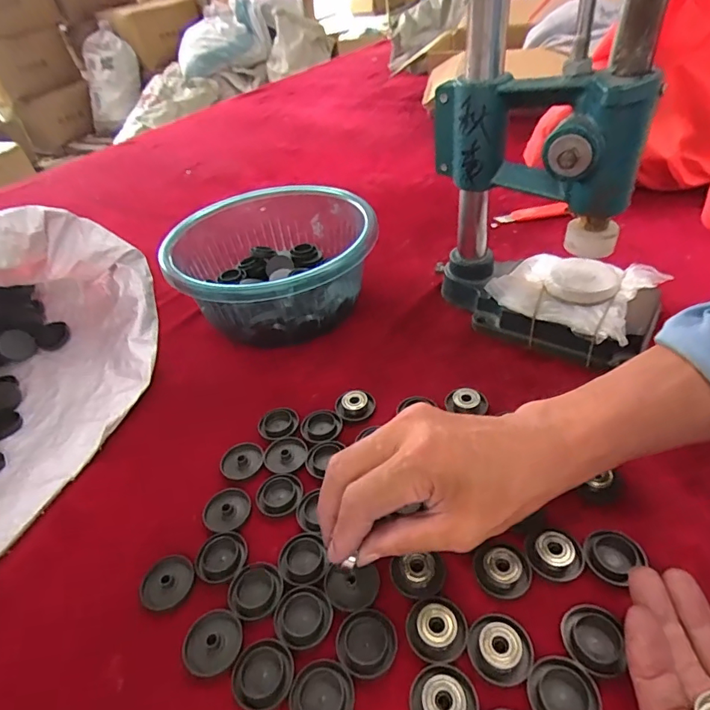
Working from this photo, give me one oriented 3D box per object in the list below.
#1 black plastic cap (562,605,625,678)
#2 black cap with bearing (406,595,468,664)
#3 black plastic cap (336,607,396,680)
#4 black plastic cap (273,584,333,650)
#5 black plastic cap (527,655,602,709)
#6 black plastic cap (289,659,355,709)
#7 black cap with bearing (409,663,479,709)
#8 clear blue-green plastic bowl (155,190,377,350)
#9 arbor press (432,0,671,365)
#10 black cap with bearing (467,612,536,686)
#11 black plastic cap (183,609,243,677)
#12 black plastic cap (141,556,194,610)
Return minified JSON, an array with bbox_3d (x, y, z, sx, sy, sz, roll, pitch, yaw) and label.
[{"bbox_3d":[0.126,0.152,0.249,0.028,0.005,0.032,9,44,18],"label":"black plastic cap"},{"bbox_3d":[0.045,0.150,0.257,0.032,0.008,0.031,-4,41,4],"label":"black cap with bearing"},{"bbox_3d":[0.006,0.158,0.257,0.032,0.005,0.032,-4,41,4],"label":"black plastic cap"},{"bbox_3d":[-0.030,0.151,0.270,0.033,0.004,0.032,-4,41,4],"label":"black plastic cap"},{"bbox_3d":[0.104,0.169,0.232,0.033,0.004,0.033,-4,41,4],"label":"black plastic cap"},{"bbox_3d":[-0.017,0.178,0.243,0.031,0.006,0.033,-4,41,4],"label":"black plastic cap"},{"bbox_3d":[0.044,0.173,0.233,0.032,0.008,0.032,-4,41,4],"label":"black cap with bearing"},{"bbox_3d":[-0.083,-0.091,0.489,0.198,0.085,0.199,-4,41,4],"label":"clear blue-green plastic bowl"},{"bbox_3d":[0.153,-0.187,0.341,0.192,0.378,0.102,22,49,30],"label":"arbor press"},{"bbox_3d":[0.077,0.154,0.248,0.033,0.007,0.033,-4,41,4],"label":"black cap with bearing"},{"bbox_3d":[-0.082,0.162,0.266,0.033,0.004,0.032,-10,41,-3],"label":"black plastic cap"},{"bbox_3d":[-0.119,0.142,0.294,0.032,0.004,0.033,-4,41,4],"label":"black plastic cap"}]

